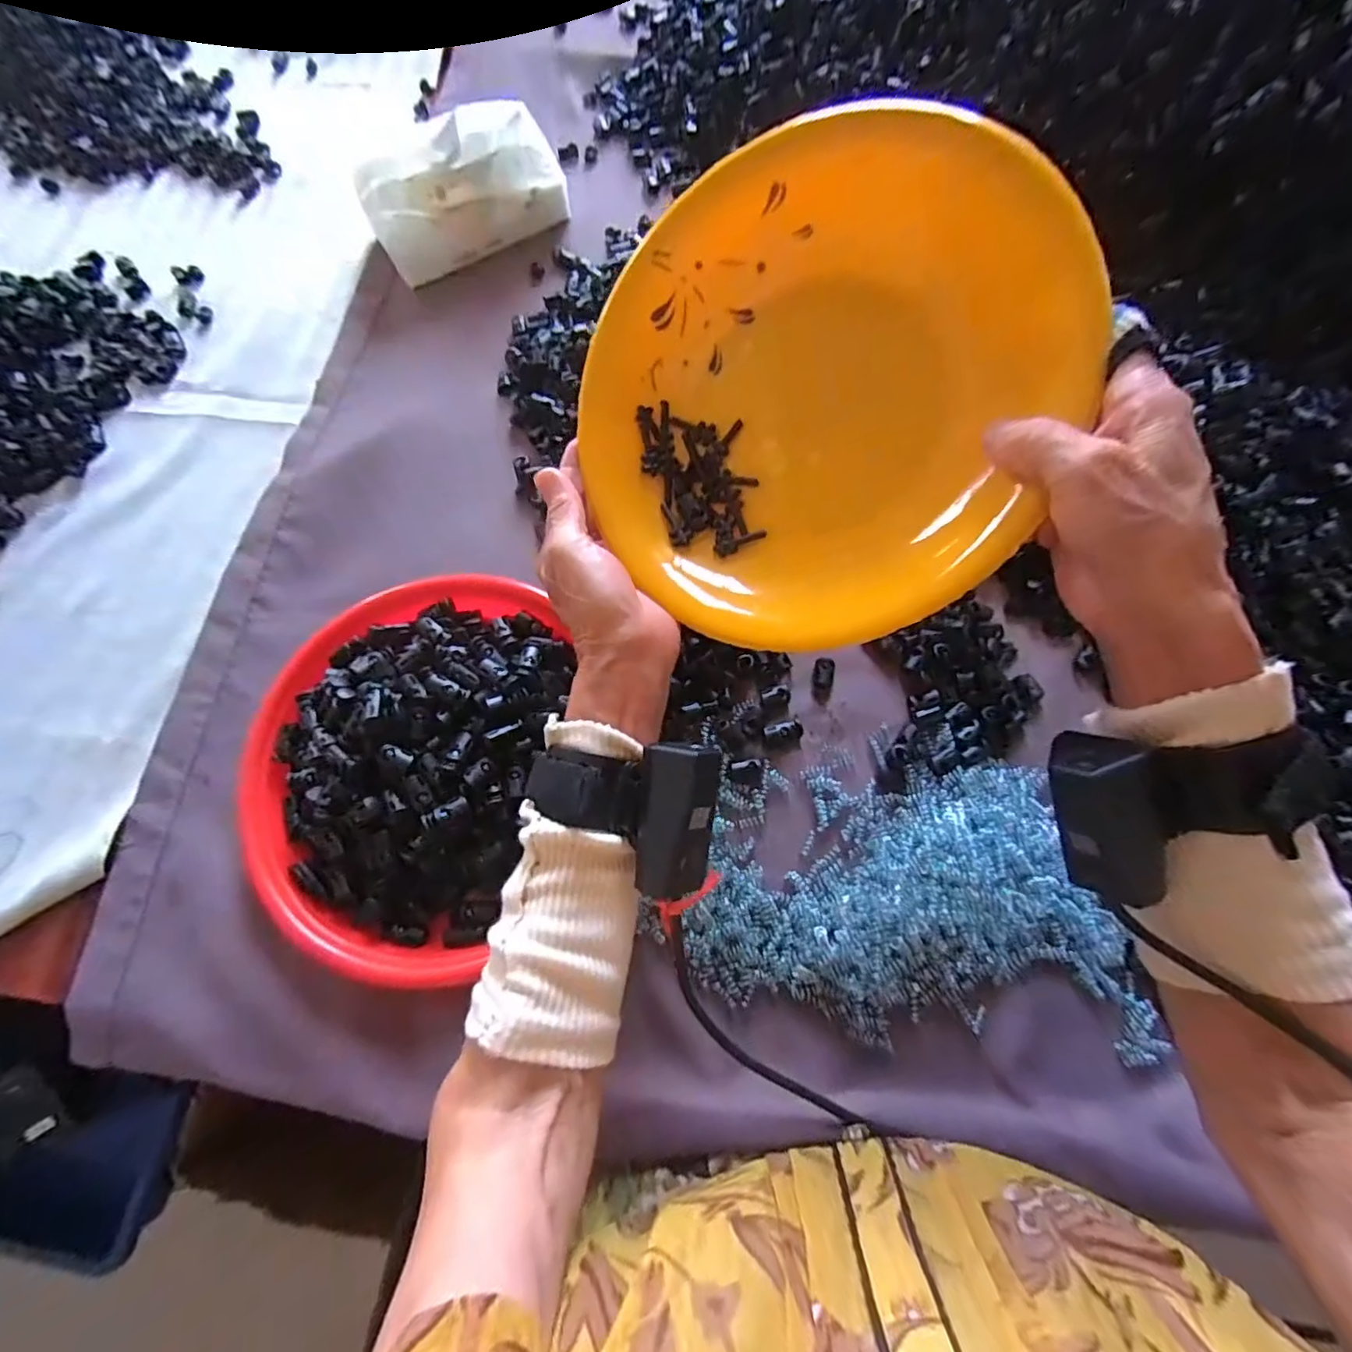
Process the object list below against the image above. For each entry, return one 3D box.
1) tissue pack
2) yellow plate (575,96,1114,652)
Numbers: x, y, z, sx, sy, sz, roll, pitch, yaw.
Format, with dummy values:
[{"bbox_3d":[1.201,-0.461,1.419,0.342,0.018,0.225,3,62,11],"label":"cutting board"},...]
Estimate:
[{"bbox_3d":[-0.183,-0.424,0.507,0.169,0.080,0.071,-30,75,-8],"label":"tissue pack"},{"bbox_3d":[0.065,-0.137,0.294,0.235,0.038,0.236,3,96,29],"label":"yellow plate"}]

